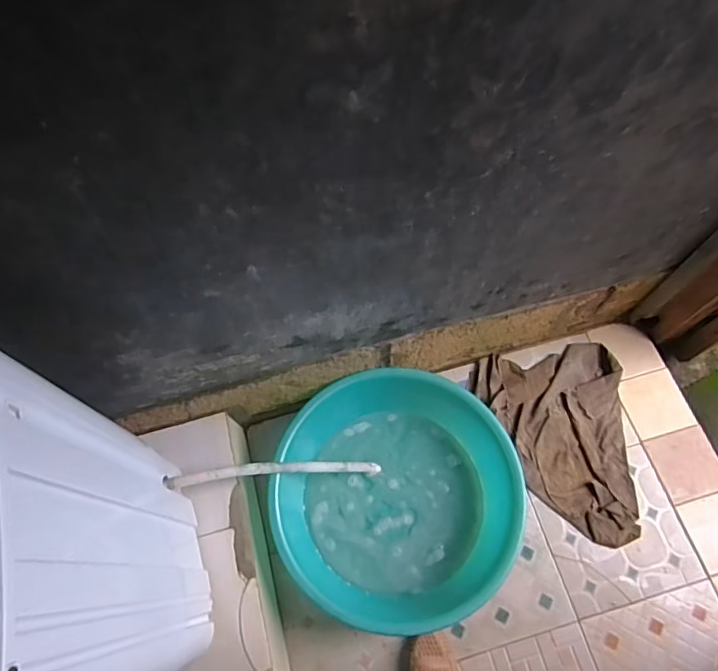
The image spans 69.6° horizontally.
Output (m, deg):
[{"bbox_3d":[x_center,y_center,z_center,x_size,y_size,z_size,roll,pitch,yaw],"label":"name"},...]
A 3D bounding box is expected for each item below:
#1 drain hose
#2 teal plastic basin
[{"bbox_3d":[-0.150,0.283,1.079,0.474,0.041,0.030,6,60,-34],"label":"drain hose"},{"bbox_3d":[0.081,0.341,1.124,0.484,0.160,0.505,0,65,0],"label":"teal plastic basin"}]

